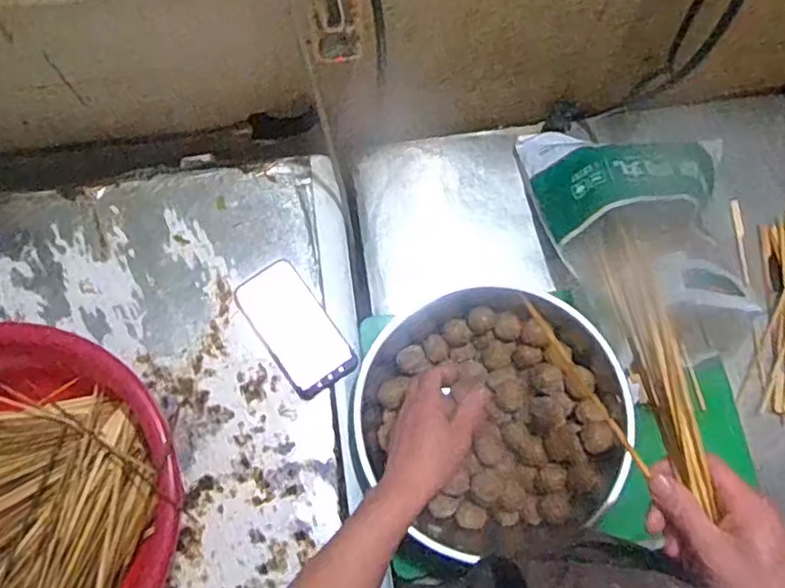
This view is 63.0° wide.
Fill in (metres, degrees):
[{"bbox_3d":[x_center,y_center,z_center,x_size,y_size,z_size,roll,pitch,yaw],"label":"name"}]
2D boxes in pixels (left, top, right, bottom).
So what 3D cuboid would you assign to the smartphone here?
[{"bbox_3d":[-0.119,0.040,0.786,0.086,0.008,0.173,-31,70,-21],"label":"smartphone"}]

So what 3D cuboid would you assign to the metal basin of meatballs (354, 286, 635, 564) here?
[{"bbox_3d":[0.112,0.146,0.757,0.293,0.118,0.302,0,73,0],"label":"metal basin of meatballs"}]

